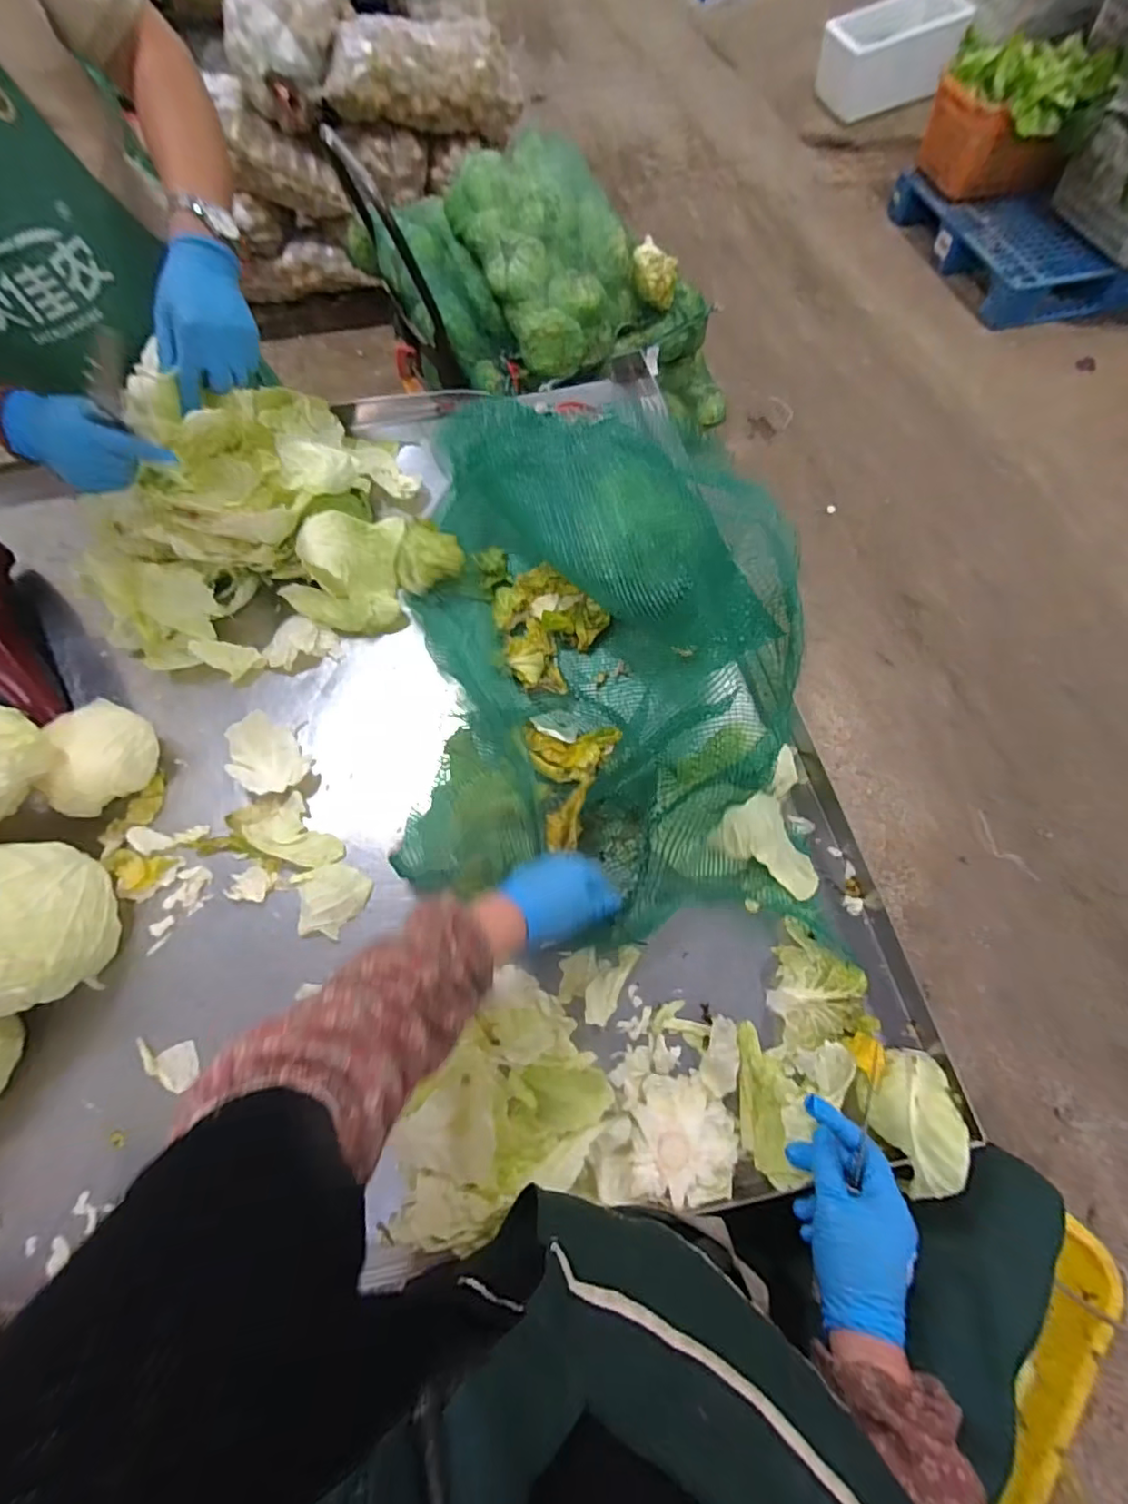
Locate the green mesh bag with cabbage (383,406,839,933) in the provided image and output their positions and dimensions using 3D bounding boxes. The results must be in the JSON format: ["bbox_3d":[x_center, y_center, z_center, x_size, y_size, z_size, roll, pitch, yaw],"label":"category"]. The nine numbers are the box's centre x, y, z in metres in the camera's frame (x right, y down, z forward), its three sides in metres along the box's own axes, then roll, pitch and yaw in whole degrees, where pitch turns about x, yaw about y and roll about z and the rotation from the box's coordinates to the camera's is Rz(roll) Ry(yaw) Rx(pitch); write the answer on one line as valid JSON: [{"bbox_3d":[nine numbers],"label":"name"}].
[{"bbox_3d":[0.035,-0.137,0.674,0.411,0.133,0.648,-3,65,1],"label":"green mesh bag with cabbage"}]

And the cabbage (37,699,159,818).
[{"bbox_3d":[-0.526,0.007,0.648,0.105,0.079,0.126,21,68,12],"label":"cabbage"}]

